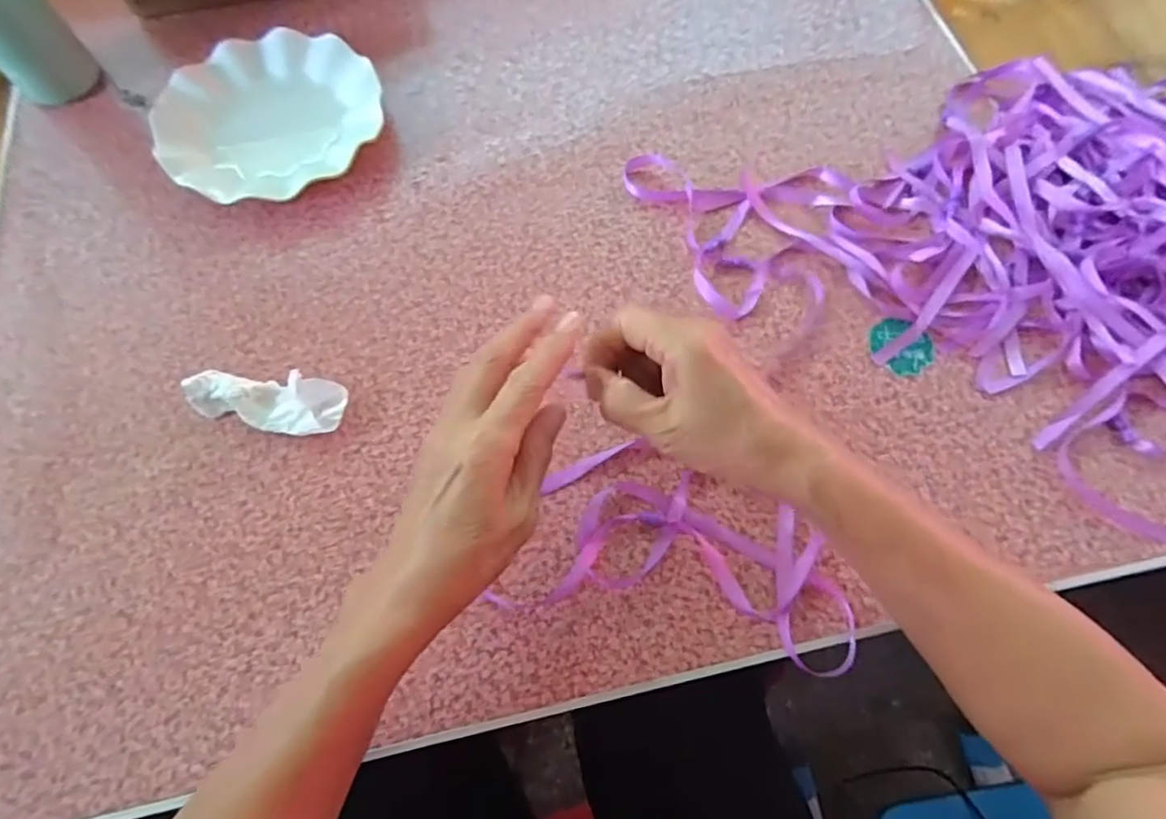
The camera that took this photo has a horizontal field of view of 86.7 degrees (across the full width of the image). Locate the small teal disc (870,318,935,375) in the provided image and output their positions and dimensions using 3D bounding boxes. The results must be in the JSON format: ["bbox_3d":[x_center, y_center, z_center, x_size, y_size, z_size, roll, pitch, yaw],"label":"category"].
[{"bbox_3d":[0.233,-0.046,0.451,0.043,0.004,0.041,-2,70,6],"label":"small teal disc"}]

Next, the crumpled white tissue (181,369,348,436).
[{"bbox_3d":[-0.219,-0.007,0.429,0.106,0.025,0.038,10,67,5],"label":"crumpled white tissue"}]

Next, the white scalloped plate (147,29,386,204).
[{"bbox_3d":[-0.262,-0.245,0.526,0.178,0.031,0.178,0,67,1],"label":"white scalloped plate"}]

